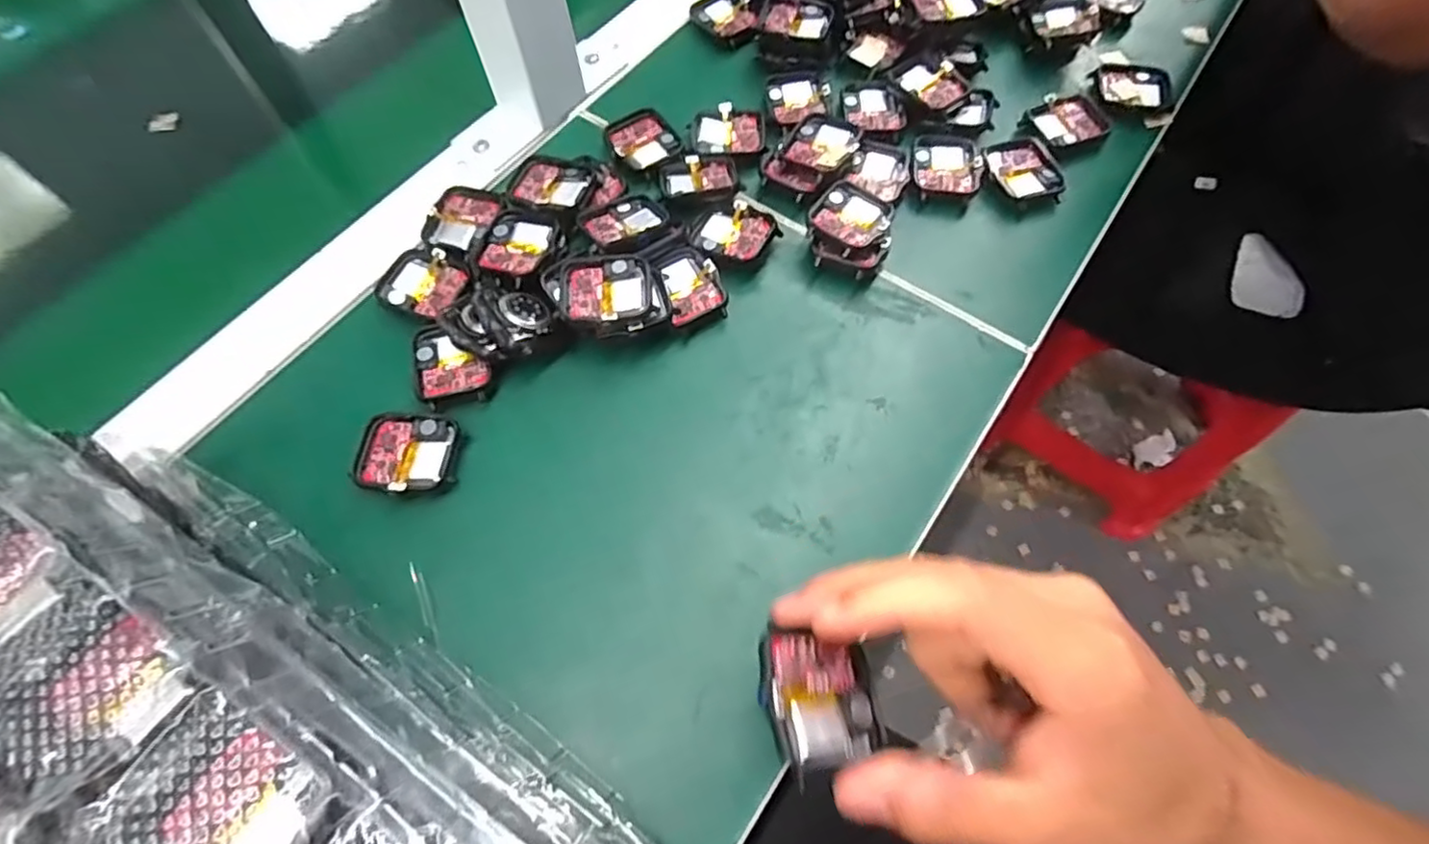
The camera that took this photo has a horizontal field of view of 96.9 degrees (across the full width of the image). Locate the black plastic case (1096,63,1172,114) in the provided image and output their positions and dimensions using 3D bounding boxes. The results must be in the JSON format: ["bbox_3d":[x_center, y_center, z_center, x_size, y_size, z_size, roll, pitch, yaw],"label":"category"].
[{"bbox_3d":[0.256,-0.202,0.390,0.043,0.015,0.038,1,65,2],"label":"black plastic case"}]

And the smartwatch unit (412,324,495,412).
[{"bbox_3d":[-0.128,-0.030,0.307,0.036,0.008,0.044,-18,66,-7],"label":"smartwatch unit"}]

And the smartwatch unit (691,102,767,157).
[{"bbox_3d":[0.008,-0.171,0.372,0.043,0.008,0.038,0,65,1],"label":"smartwatch unit"}]

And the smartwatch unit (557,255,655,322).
[{"bbox_3d":[-0.052,-0.064,0.303,0.044,0.007,0.038,-10,65,-4],"label":"smartwatch unit"}]

